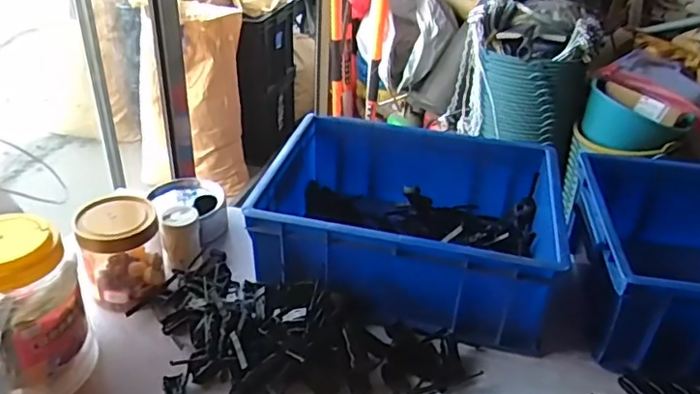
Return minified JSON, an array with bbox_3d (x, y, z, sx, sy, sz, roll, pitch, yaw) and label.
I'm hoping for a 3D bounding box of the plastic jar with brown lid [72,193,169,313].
[{"bbox_3d":[-0.257,0.059,0.660,0.086,0.095,0.088,-14,37,-25],"label":"plastic jar with brown lid"}]

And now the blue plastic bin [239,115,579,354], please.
[{"bbox_3d":[0.075,0.031,0.725,0.340,0.131,0.267,7,33,6],"label":"blue plastic bin"}]

